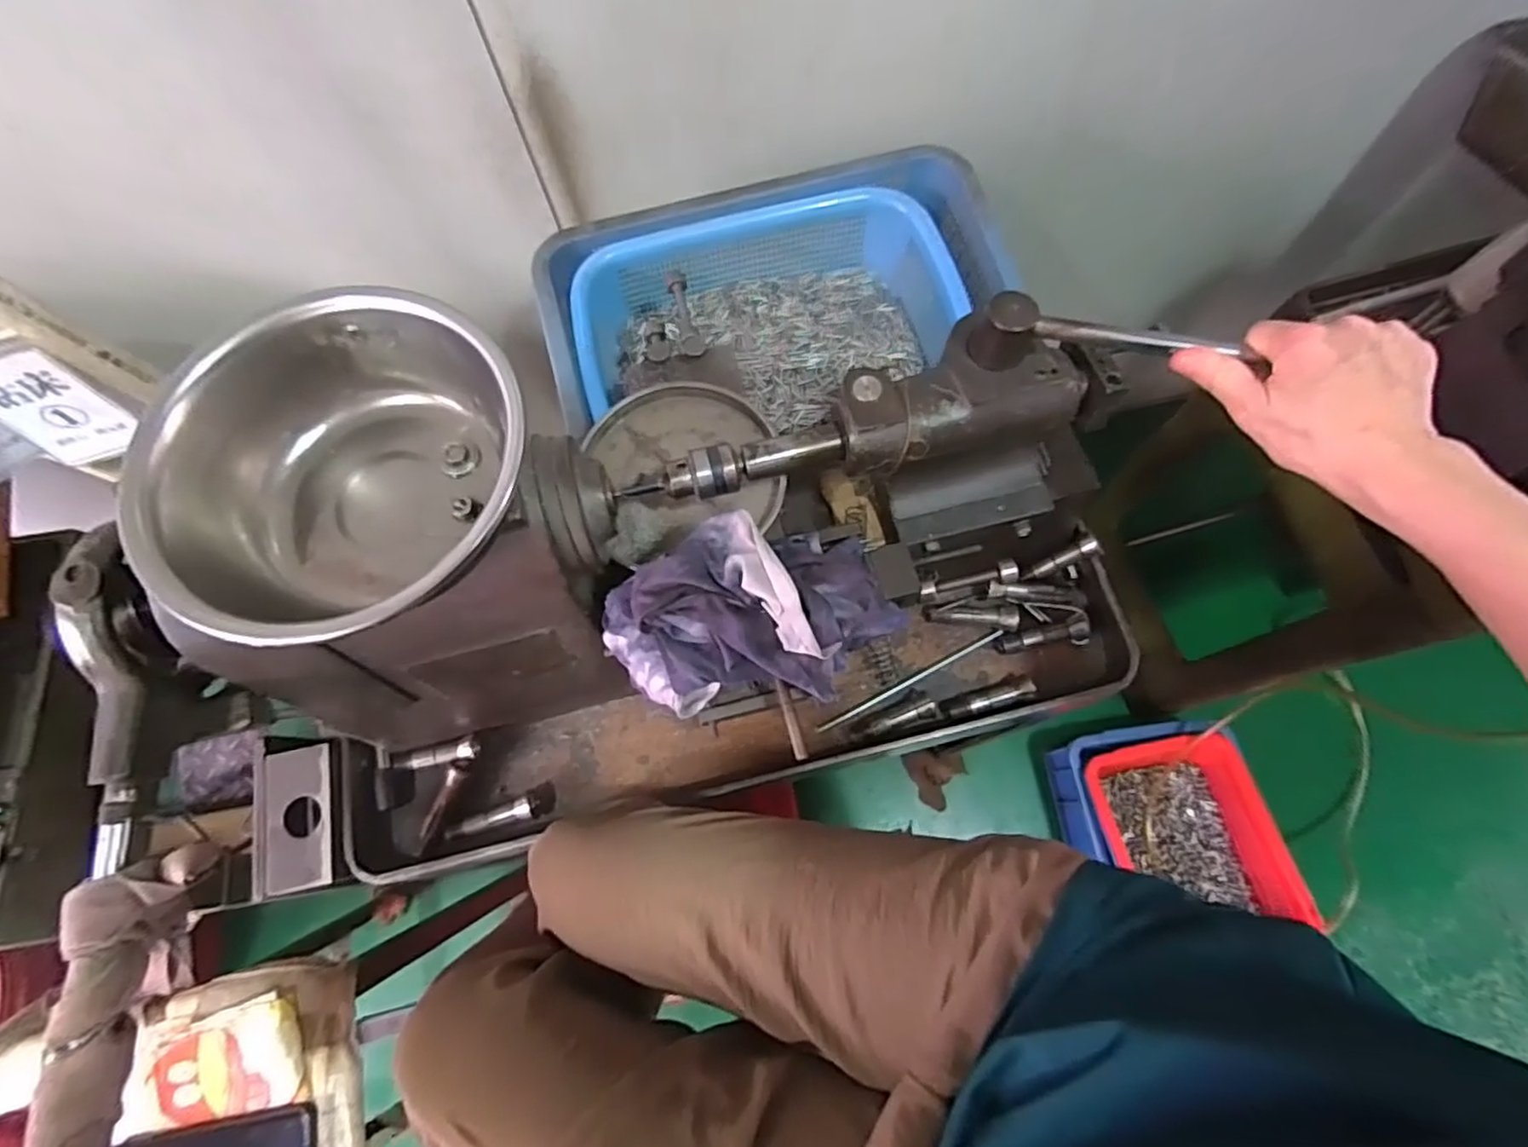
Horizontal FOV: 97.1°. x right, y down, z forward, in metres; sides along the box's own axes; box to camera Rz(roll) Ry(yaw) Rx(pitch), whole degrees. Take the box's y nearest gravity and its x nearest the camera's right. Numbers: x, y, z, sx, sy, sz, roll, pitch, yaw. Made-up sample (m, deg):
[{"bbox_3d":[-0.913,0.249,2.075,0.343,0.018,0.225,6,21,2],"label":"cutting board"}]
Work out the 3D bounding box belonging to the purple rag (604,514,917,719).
[{"bbox_3d":[-0.011,0.023,0.401,0.172,0.057,0.098,-7,71,0],"label":"purple rag"}]

